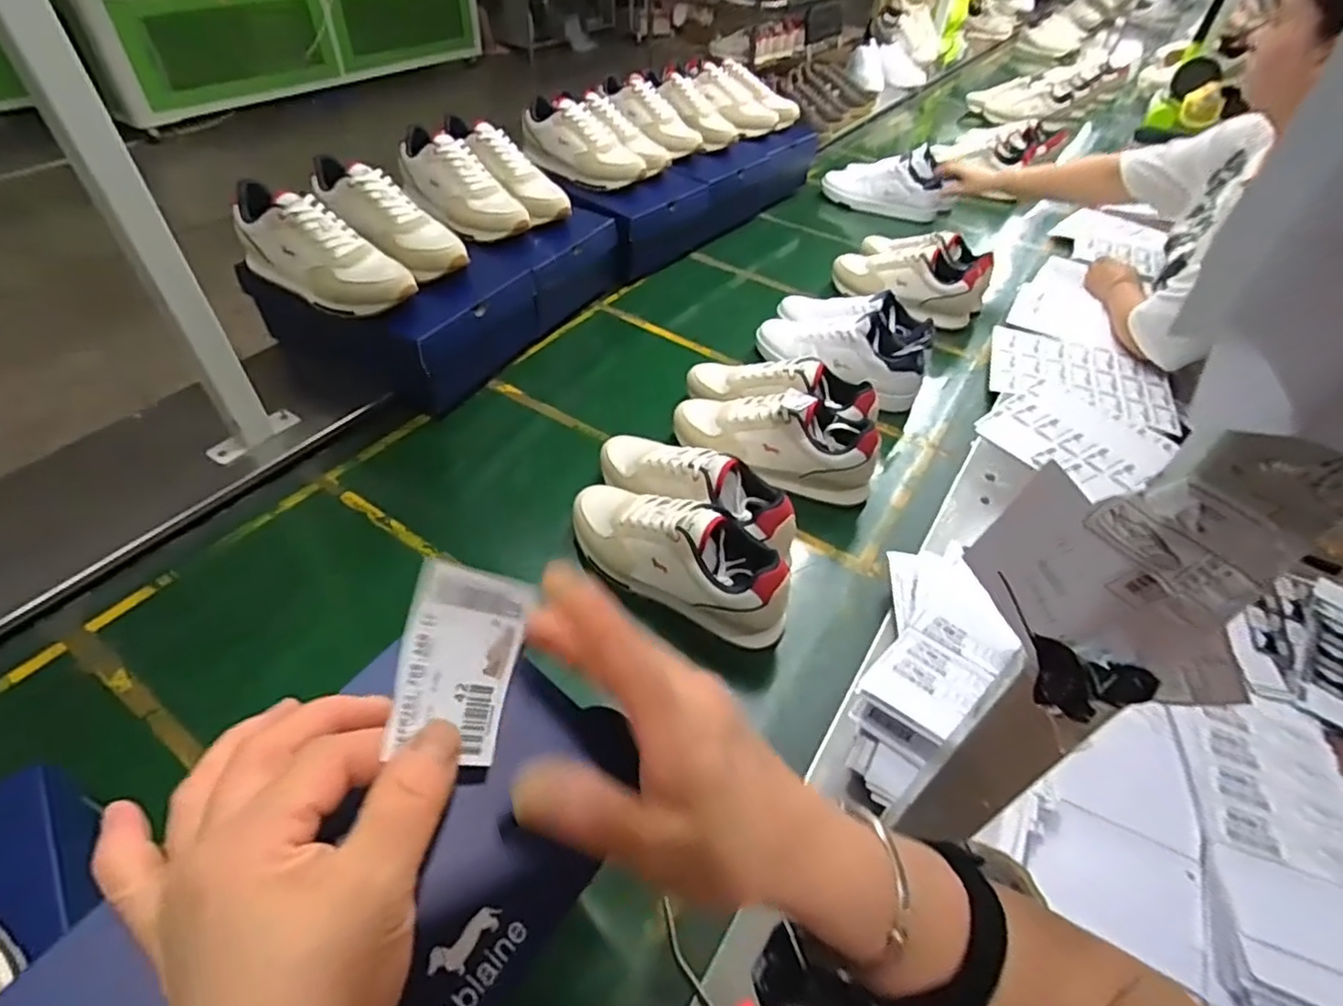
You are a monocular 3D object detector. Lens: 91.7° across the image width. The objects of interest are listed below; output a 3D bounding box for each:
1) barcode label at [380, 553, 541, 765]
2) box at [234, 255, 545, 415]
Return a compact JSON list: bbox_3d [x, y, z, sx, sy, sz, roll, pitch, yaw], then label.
[{"bbox_3d":[-0.076,0.057,0.233,0.042,0.066,0.010,18,-4,-25],"label":"barcode label"},{"bbox_3d":[-0.424,-0.296,1.016,0.343,0.137,0.260,20,47,15],"label":"box"}]

